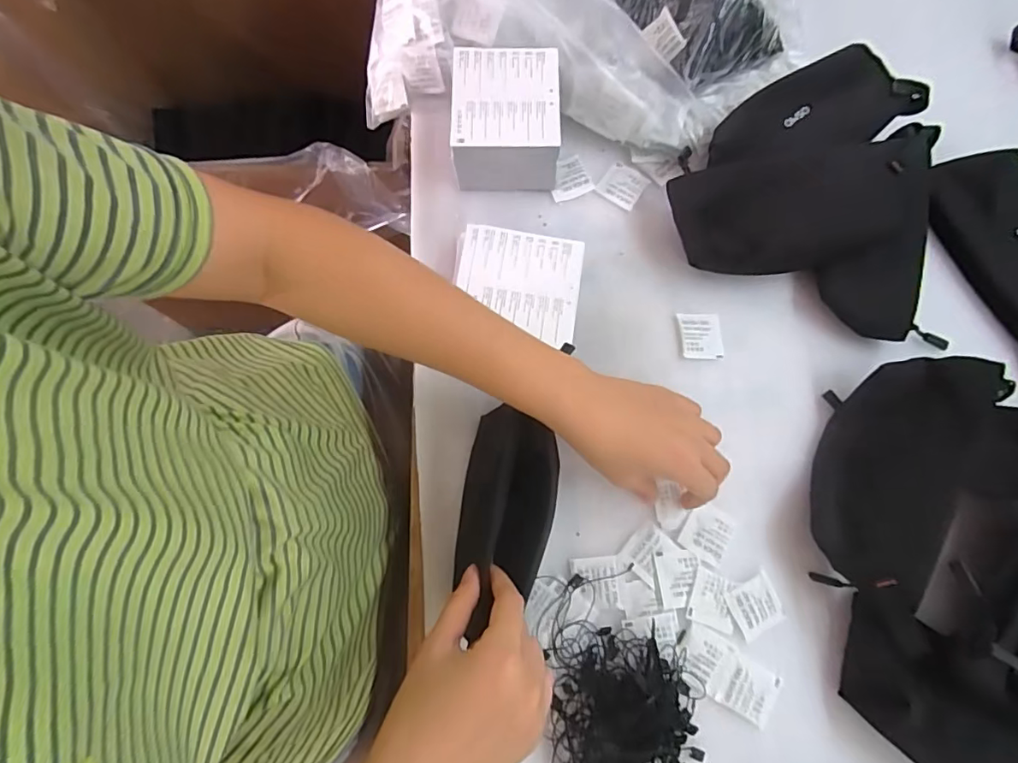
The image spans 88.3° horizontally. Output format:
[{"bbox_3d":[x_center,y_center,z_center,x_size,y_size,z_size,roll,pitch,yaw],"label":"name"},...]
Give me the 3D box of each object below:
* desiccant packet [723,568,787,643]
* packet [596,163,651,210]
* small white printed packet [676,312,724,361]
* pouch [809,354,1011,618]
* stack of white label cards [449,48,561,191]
[{"bbox_3d":[0.190,0.173,0.403,0.039,0.005,0.038,-24,78,-9],"label":"desiccant packet"},{"bbox_3d":[0.107,-0.184,0.490,0.038,0.005,0.043,32,77,5],"label":"packet"},{"bbox_3d":[0.167,-0.039,0.455,0.037,0.007,0.042,-3,76,-4],"label":"small white printed packet"},{"bbox_3d":[0.291,0.067,0.403,0.091,0.059,0.192,28,76,4],"label":"pouch"},{"bbox_3d":[-0.003,-0.229,0.468,0.090,0.067,0.105,1,76,-3],"label":"stack of white label cards"}]

